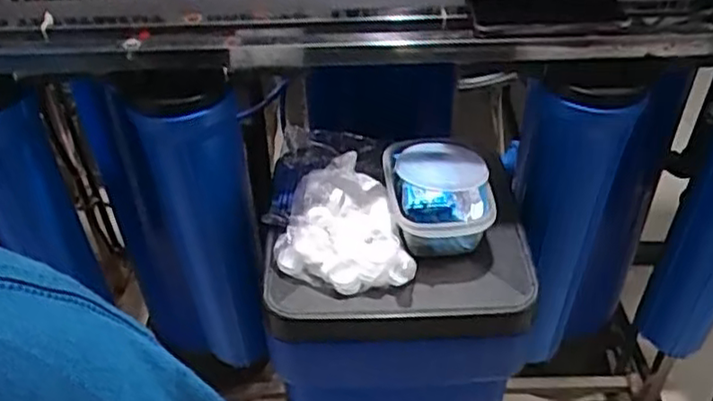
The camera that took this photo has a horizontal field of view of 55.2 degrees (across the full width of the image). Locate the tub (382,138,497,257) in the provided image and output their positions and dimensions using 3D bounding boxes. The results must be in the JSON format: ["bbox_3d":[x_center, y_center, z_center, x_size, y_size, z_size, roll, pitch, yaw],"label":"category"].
[{"bbox_3d":[0.100,-0.008,0.842,0.121,0.076,0.156,-3,41,-1],"label":"tub"}]

